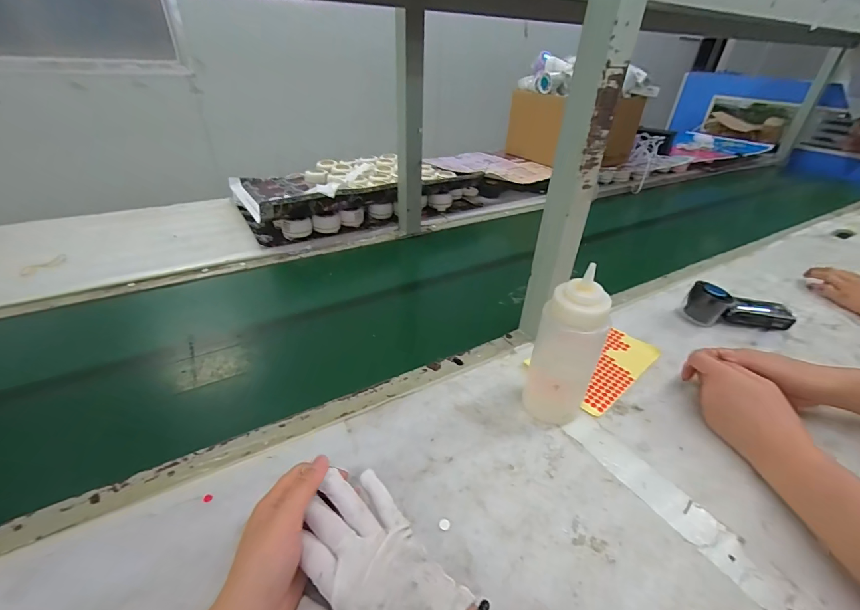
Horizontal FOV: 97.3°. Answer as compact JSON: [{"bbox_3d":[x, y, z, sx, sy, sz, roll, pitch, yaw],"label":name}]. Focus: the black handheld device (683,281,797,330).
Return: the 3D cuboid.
[{"bbox_3d":[0.504,0.003,0.612,0.152,0.060,0.044,1,35,-2],"label":"black handheld device"}]

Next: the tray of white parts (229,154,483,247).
[{"bbox_3d":[-0.182,-0.332,1.024,0.623,0.099,0.388,-22,41,-30],"label":"tray of white parts"}]

